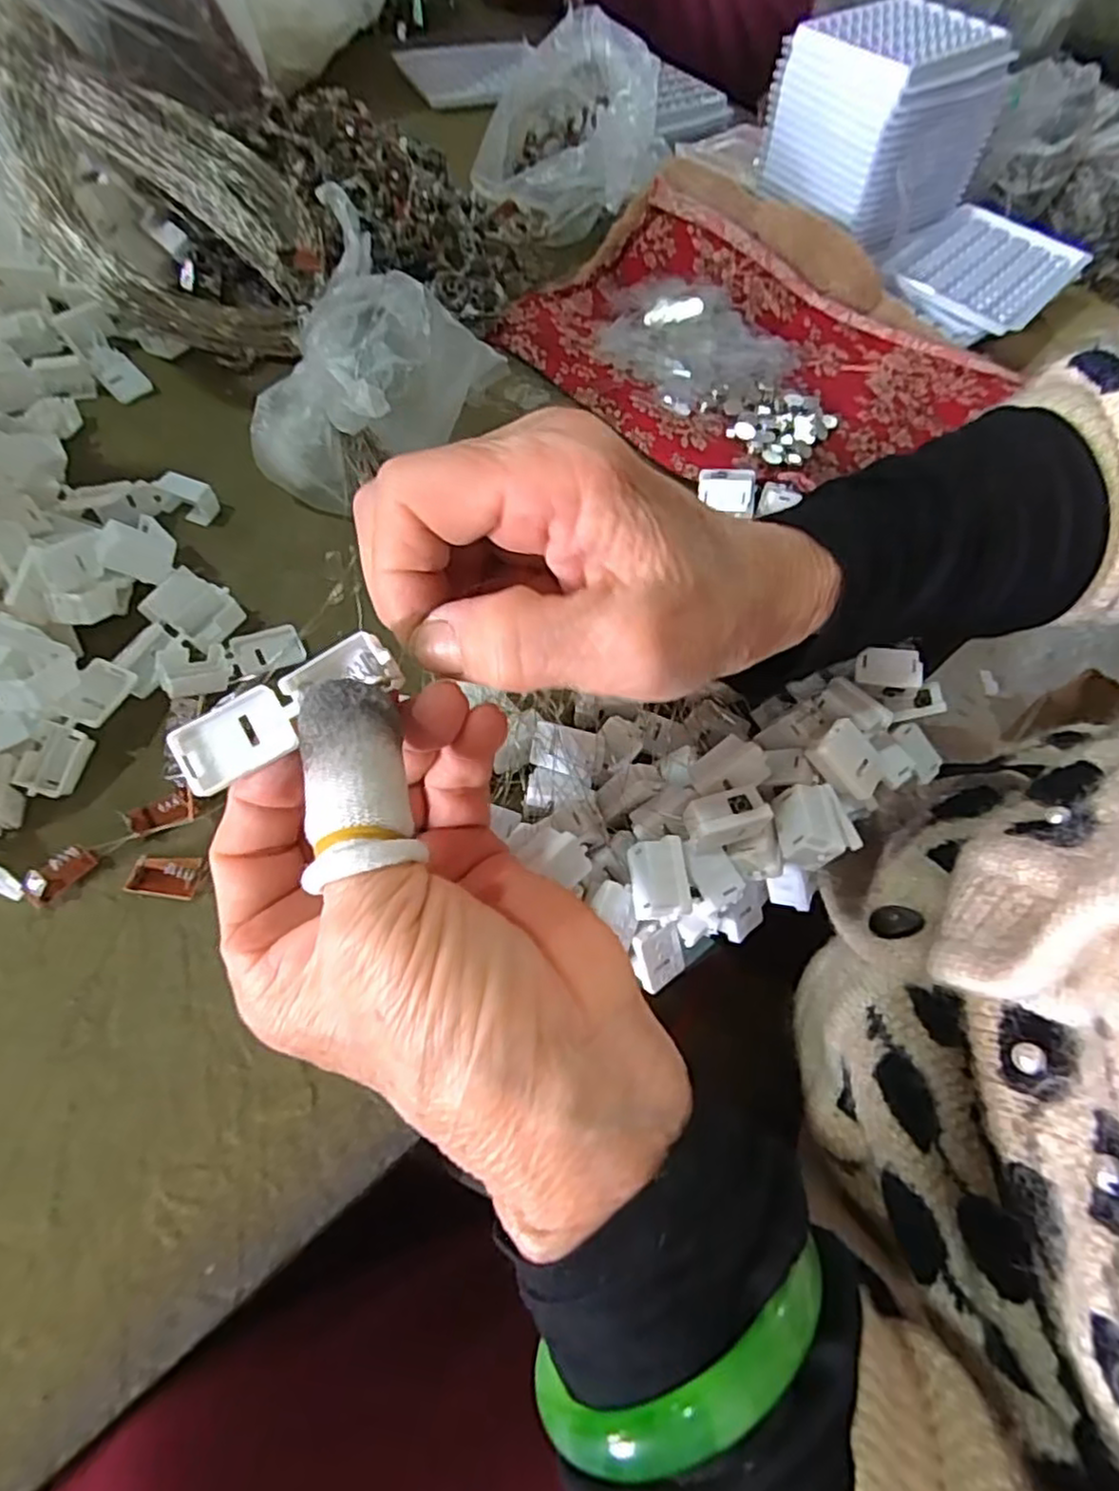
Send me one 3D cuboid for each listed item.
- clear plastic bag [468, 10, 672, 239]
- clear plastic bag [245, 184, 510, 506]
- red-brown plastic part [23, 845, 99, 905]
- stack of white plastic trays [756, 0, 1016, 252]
[{"bbox_3d":[0.008,-0.405,0.469,0.119,0.074,0.134,15,59,3],"label":"clear plastic bag"},{"bbox_3d":[-0.083,-0.208,0.354,0.101,0.078,0.174,7,59,-2],"label":"clear plastic bag"},{"bbox_3d":[-0.171,0.044,0.241,0.006,0.013,0.021,34,62,13],"label":"red-brown plastic part"},{"bbox_3d":[0.216,-0.413,0.471,0.125,0.096,0.107,-35,69,-23],"label":"stack of white plastic trays"}]

